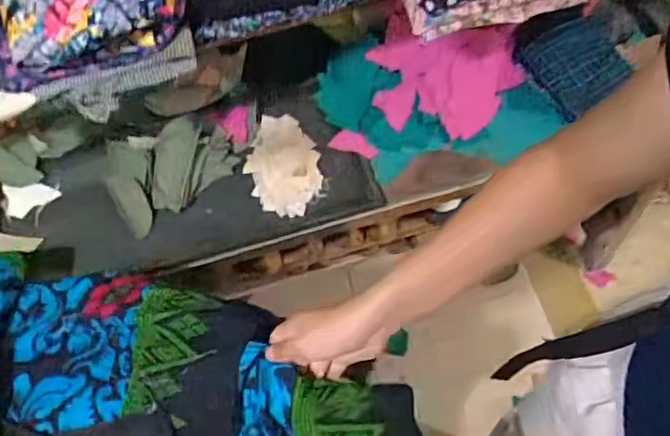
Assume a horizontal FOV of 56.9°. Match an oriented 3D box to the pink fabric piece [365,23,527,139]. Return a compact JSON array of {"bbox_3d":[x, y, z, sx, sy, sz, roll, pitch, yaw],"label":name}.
[{"bbox_3d":[0.166,-0.194,0.898,0.219,0.059,0.163,-7,58,0],"label":"pink fabric piece"}]

